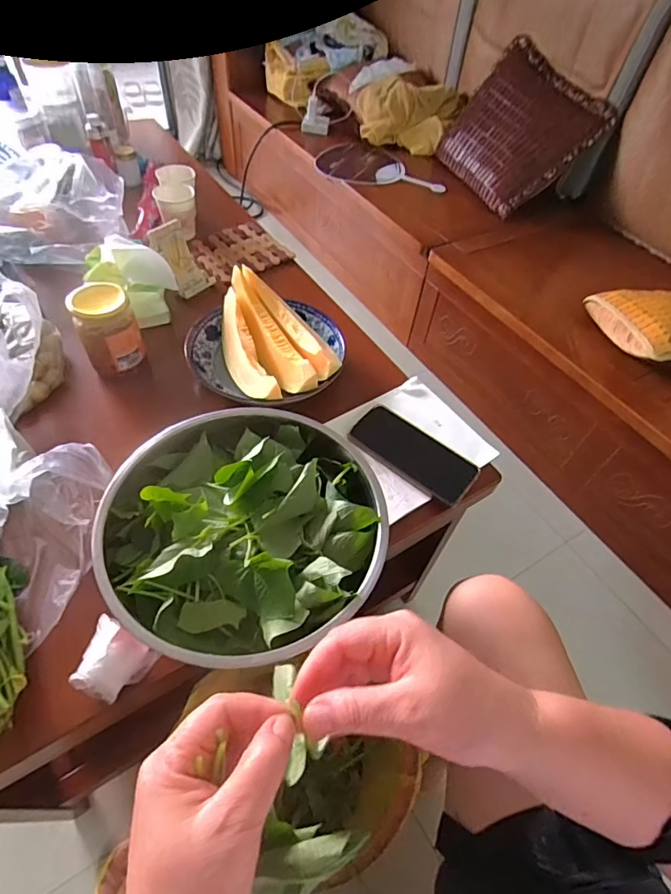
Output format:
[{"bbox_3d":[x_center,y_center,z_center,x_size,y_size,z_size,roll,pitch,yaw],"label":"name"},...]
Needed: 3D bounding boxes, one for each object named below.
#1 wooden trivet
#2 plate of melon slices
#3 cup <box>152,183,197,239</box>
[{"bbox_3d":[-0.185,-0.370,0.890,0.161,0.013,0.148,-28,60,-24],"label":"wooden trivet"},{"bbox_3d":[-0.096,-0.152,0.683,0.222,0.063,0.212,3,52,-4],"label":"plate of melon slices"},{"bbox_3d":[-0.296,-0.447,0.892,0.074,0.068,0.063,21,53,10],"label":"cup"}]

